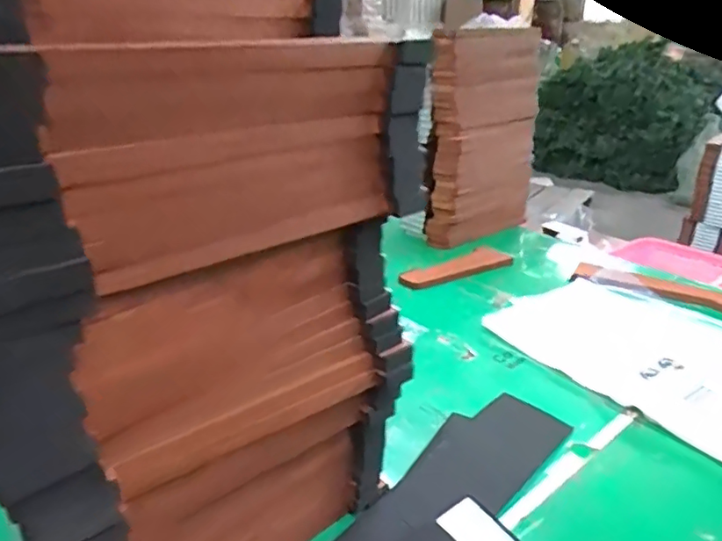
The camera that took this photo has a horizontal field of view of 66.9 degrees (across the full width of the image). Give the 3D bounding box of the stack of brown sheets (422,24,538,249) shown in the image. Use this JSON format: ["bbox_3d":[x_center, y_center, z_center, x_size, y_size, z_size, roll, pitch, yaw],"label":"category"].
[{"bbox_3d":[0.280,-0.280,1.189,0.258,0.449,0.050,-5,18,-13],"label":"stack of brown sheets"}]

